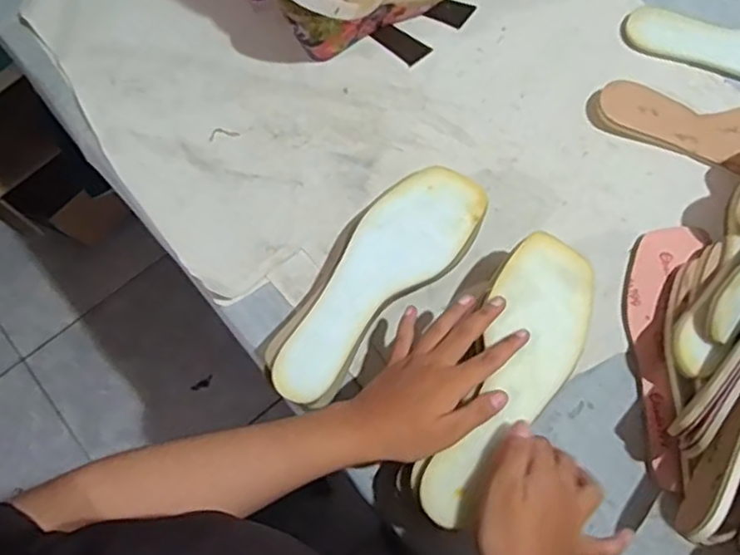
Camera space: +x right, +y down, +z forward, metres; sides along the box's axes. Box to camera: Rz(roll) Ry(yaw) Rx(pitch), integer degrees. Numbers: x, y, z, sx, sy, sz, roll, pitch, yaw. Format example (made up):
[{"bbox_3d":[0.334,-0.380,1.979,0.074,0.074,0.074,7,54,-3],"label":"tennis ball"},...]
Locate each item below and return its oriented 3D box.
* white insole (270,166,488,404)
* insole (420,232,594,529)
[{"bbox_3d":[0.007,0.005,0.572,0.084,0.014,0.240,35,78,9],"label":"white insole"},{"bbox_3d":[0.110,0.078,0.513,0.079,0.013,0.238,27,75,8],"label":"insole"}]

